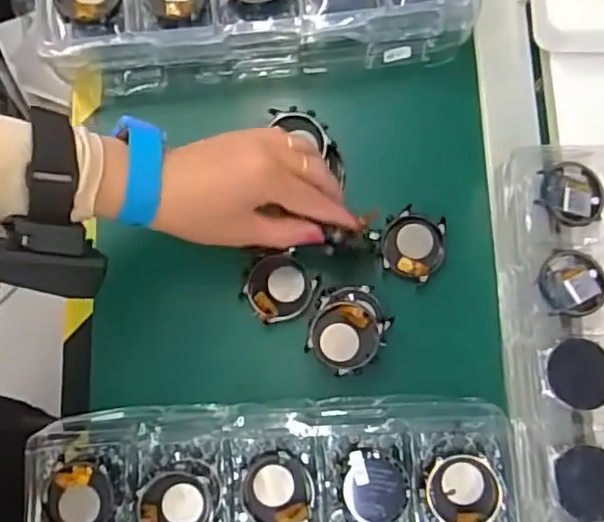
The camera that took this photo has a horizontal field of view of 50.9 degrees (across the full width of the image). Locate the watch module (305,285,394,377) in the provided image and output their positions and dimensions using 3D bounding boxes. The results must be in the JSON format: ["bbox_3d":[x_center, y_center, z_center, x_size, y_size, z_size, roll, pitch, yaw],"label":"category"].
[{"bbox_3d":[0.030,0.044,0.419,0.047,0.023,0.058,28,81,5],"label":"watch module"}]

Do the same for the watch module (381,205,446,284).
[{"bbox_3d":[0.078,-0.012,0.439,0.042,0.008,0.046,22,80,4],"label":"watch module"}]

